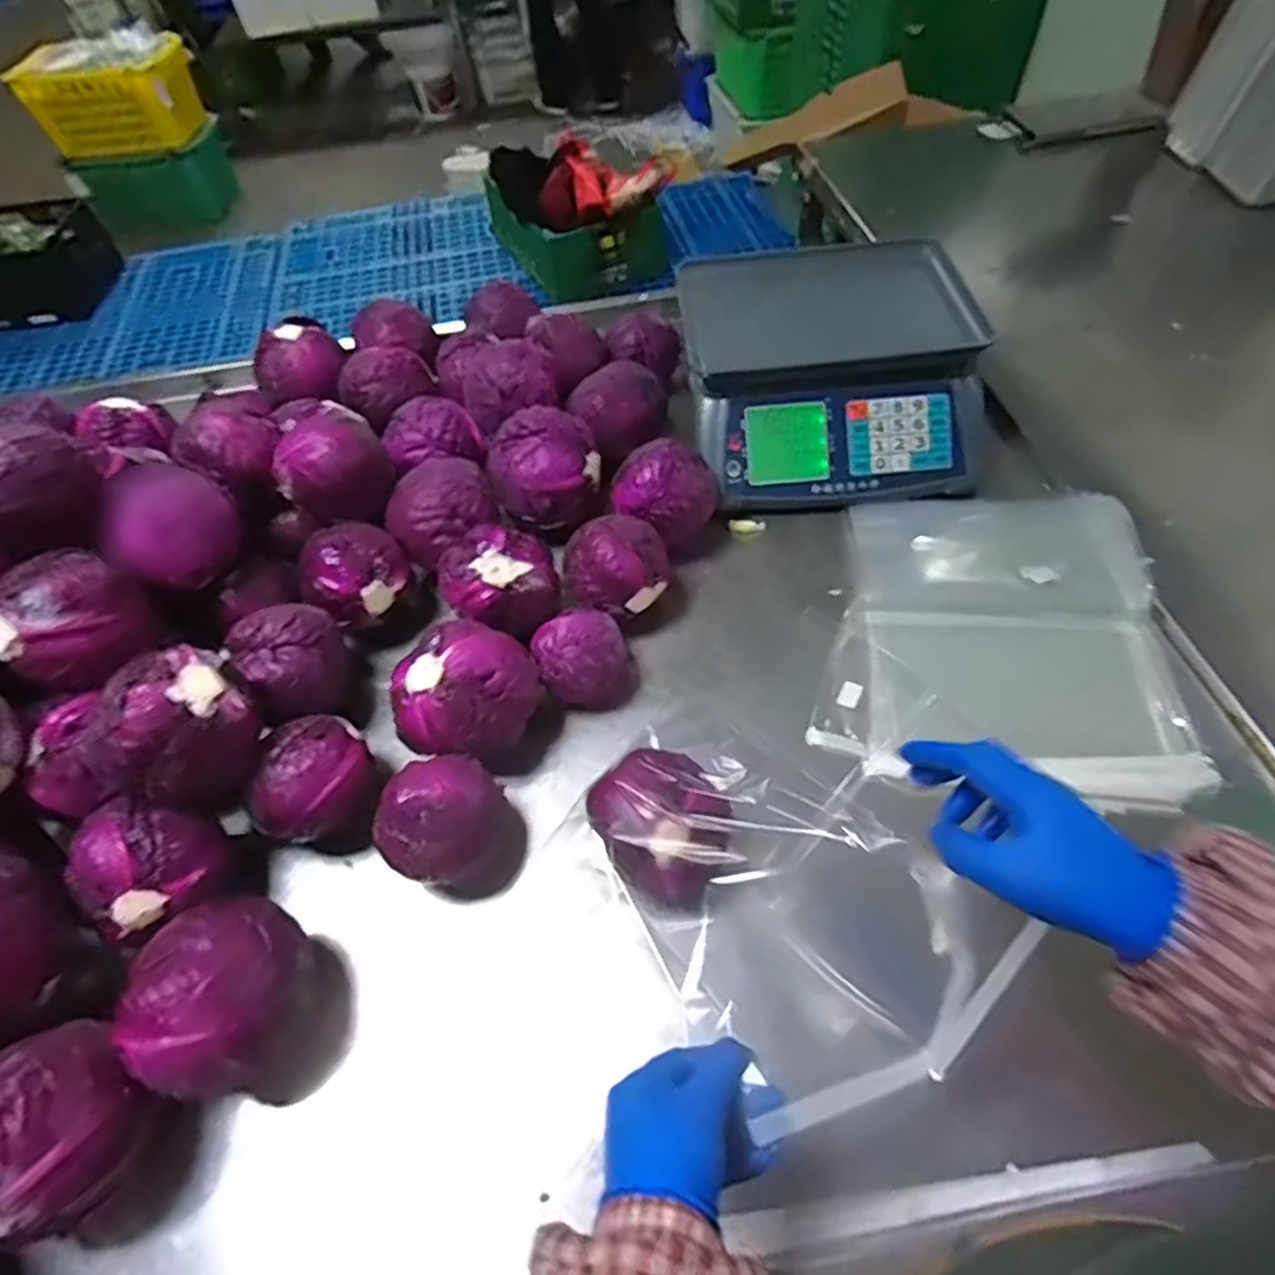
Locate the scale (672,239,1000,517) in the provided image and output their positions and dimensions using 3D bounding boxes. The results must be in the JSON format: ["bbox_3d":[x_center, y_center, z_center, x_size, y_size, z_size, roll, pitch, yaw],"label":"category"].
[{"bbox_3d":[0.226,-0.321,0.854,0.322,0.131,0.343,-4,54,1],"label":"scale"}]

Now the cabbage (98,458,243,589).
[{"bbox_3d":[-0.443,-0.120,0.661,0.104,0.103,0.130,-35,59,-19],"label":"cabbage"}]

